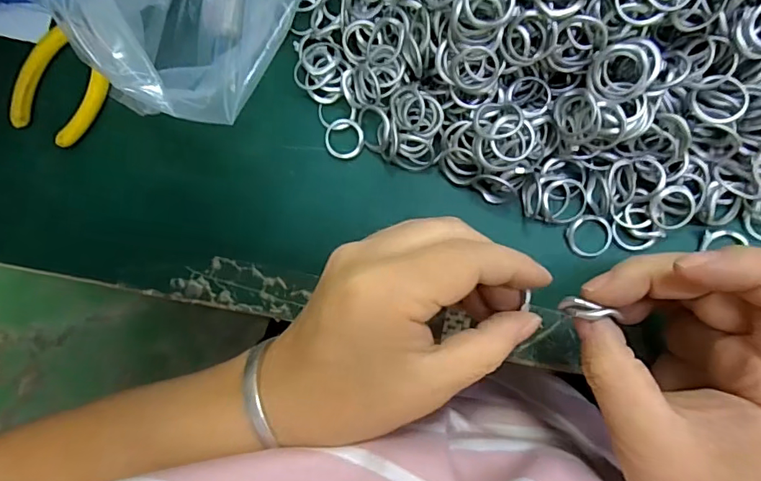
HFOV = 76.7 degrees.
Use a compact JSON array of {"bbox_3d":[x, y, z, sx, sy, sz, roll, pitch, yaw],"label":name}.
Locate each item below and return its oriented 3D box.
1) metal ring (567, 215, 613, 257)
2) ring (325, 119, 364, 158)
[{"bbox_3d":[0.102,-0.002,0.235,0.021,0.004,0.020,0,88,6],"label":"metal ring"},{"bbox_3d":[-0.018,-0.052,0.247,0.020,0.006,0.020,0,88,6],"label":"ring"}]

